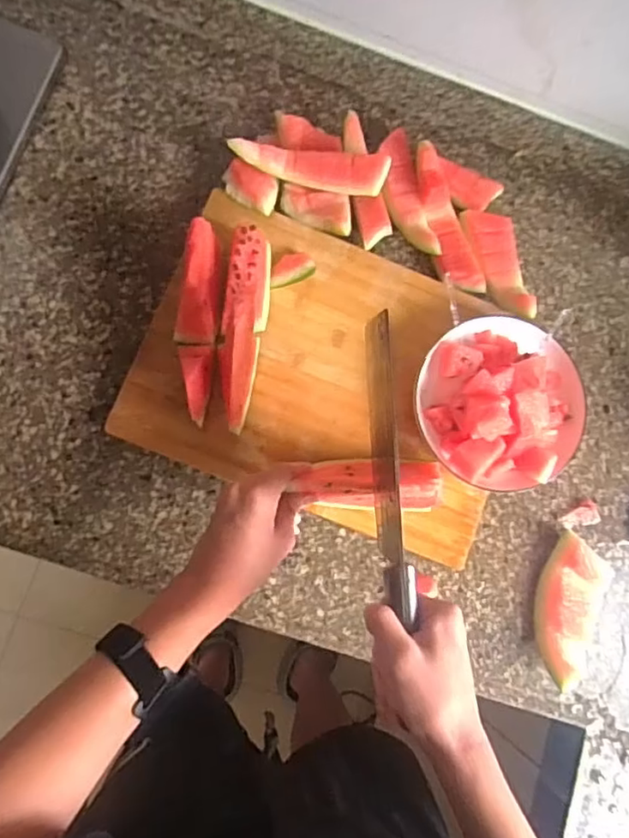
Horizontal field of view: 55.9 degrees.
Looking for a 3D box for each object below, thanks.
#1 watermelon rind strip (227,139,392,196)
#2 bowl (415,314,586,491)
[{"bbox_3d":[-0.001,-0.250,0.589,0.154,0.042,0.038,-3,83,-8],"label":"watermelon rind strip"},{"bbox_3d":[0.184,-0.017,0.588,0.167,0.090,0.163,1,82,-7],"label":"bowl"}]

